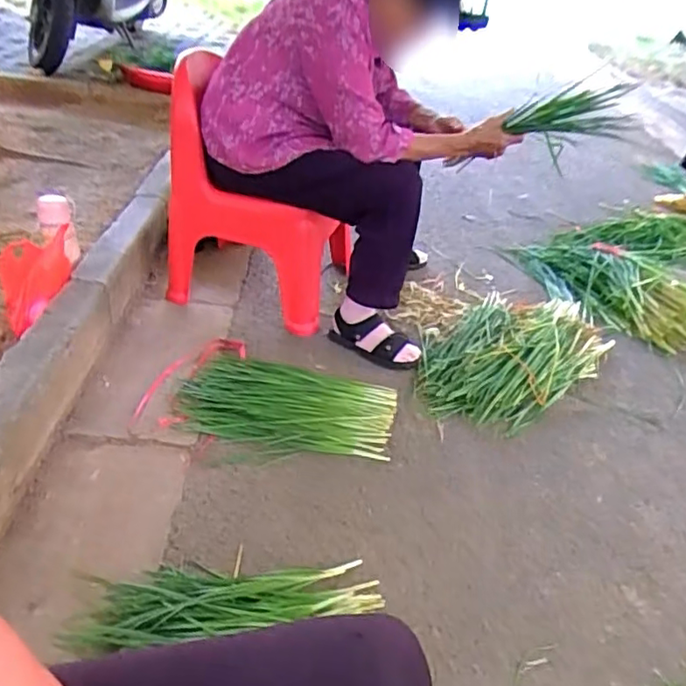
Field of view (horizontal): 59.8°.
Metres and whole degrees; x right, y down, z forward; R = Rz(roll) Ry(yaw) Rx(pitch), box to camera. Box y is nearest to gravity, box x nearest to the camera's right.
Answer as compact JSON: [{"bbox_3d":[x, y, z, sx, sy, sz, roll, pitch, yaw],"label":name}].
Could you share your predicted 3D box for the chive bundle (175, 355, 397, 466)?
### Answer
[{"bbox_3d":[-0.119,0.127,1.212,0.443,0.032,0.269,9,37,5],"label":"chive bundle"}]

